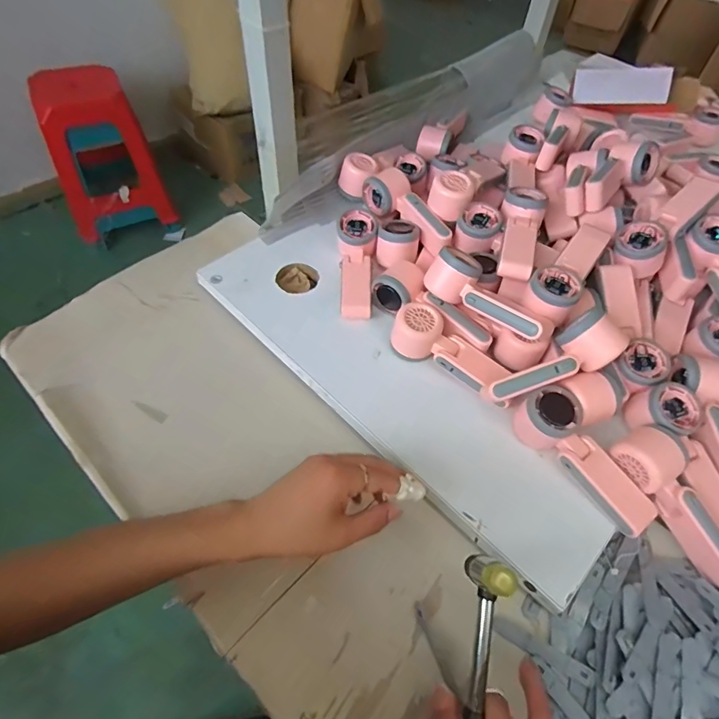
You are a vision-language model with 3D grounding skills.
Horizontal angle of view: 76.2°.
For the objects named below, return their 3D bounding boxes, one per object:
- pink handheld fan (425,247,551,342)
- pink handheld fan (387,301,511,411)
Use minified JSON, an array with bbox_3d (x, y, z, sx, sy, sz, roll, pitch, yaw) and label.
[{"bbox_3d":[0.156,-0.074,0.561,0.061,0.054,0.163,-36,63,-26],"label":"pink handheld fan"},{"bbox_3d":[0.112,-0.004,0.551,0.160,0.056,0.065,39,60,22],"label":"pink handheld fan"}]

